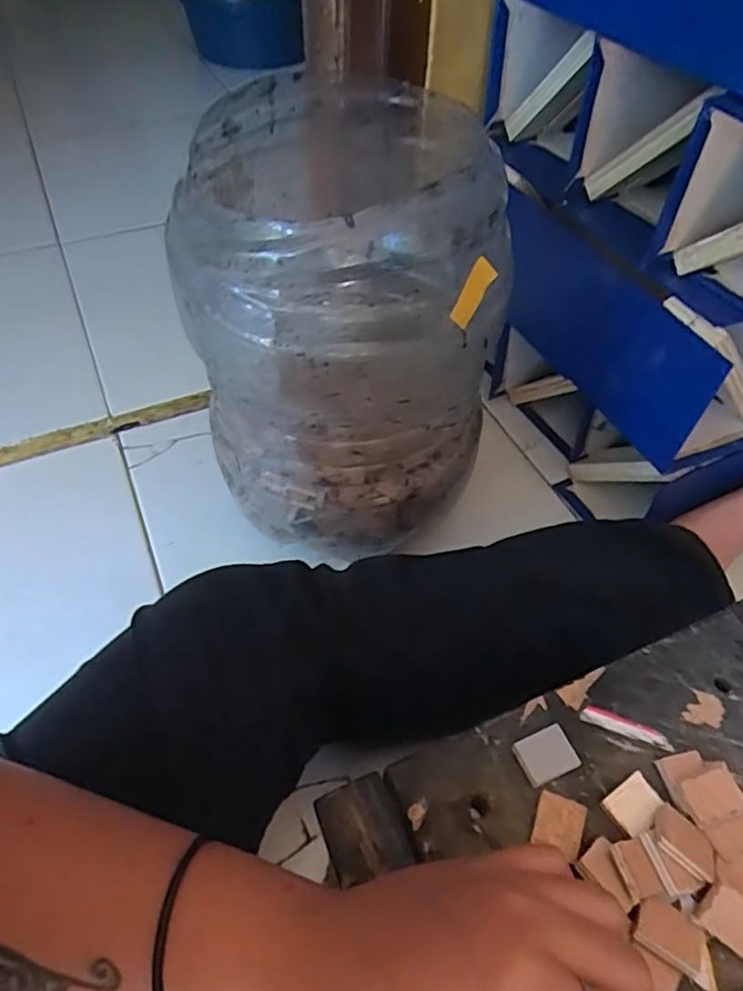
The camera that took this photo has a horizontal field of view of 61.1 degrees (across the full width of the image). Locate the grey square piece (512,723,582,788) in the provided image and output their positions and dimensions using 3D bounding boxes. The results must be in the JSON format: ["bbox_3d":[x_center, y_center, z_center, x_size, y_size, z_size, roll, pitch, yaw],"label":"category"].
[{"bbox_3d":[0.081,0.120,0.290,0.025,0.010,0.020,-18,53,-14],"label":"grey square piece"}]

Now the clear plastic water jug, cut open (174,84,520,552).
[{"bbox_3d":[-0.029,-0.143,0.510,0.224,0.265,0.259,-12,52,-9],"label":"clear plastic water jug, cut open"}]

